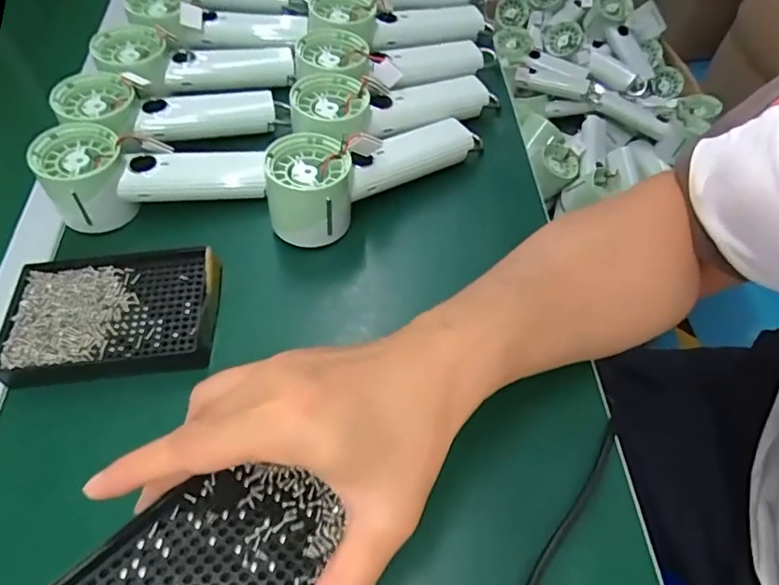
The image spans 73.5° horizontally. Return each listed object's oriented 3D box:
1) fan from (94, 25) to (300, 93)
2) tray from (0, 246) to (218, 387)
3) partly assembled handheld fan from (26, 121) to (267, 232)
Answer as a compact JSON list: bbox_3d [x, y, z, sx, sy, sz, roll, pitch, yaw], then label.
[{"bbox_3d":[-0.178,-0.213,0.487,0.170,0.043,0.066,0,56,-14],"label":"fan"},{"bbox_3d":[-0.193,0.012,0.368,0.139,0.017,0.091,-6,57,0],"label":"tray"},{"bbox_3d":[-0.188,-0.092,0.423,0.166,0.058,0.063,-3,56,-14],"label":"partly assembled handheld fan"}]

